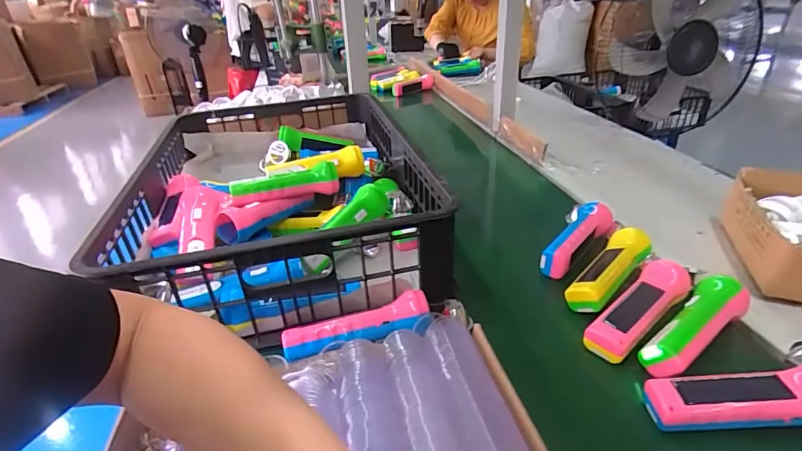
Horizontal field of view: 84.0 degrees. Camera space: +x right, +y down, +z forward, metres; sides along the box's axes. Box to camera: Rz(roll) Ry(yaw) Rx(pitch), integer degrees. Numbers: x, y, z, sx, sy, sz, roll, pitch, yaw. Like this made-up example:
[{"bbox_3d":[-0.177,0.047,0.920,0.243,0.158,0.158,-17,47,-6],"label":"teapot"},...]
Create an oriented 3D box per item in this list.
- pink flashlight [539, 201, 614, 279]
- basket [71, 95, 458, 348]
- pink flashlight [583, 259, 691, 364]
[{"bbox_3d":[0.250,0.019,0.638,0.053,0.049,0.165,25,53,40],"label":"pink flashlight"},{"bbox_3d":[-0.180,-0.064,0.690,0.389,0.108,0.562,-11,31,-12],"label":"basket"},{"bbox_3d":[0.276,0.093,0.510,0.157,0.048,0.050,-26,37,-33],"label":"pink flashlight"}]

